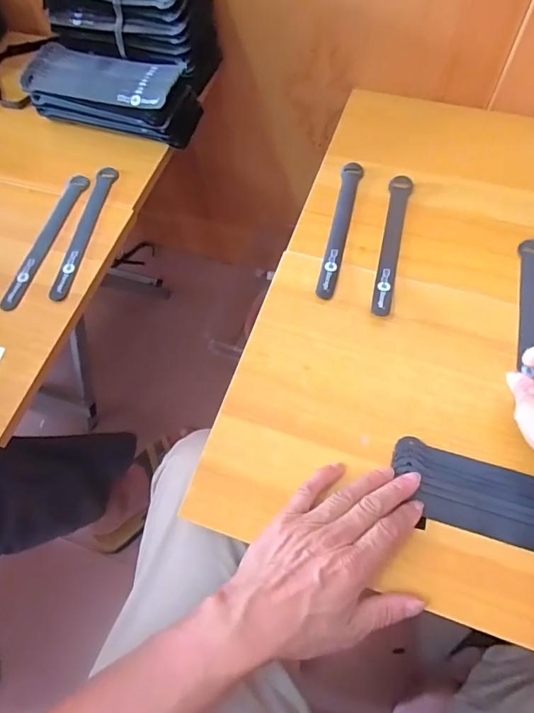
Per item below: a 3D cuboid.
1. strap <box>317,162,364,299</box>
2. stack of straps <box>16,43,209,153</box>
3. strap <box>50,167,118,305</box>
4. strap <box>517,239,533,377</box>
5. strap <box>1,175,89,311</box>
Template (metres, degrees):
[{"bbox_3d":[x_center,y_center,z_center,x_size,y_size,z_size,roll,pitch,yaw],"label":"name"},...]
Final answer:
[{"bbox_3d":[0.084,-0.148,0.515,0.023,0.006,0.195,12,64,4],"label":"strap"},{"bbox_3d":[-0.203,-0.345,0.597,0.216,0.058,0.095,16,67,11],"label":"stack of straps"},{"bbox_3d":[-0.214,-0.150,0.534,0.026,0.008,0.201,8,65,0],"label":"strap"},{"bbox_3d":[0.265,-0.052,0.455,0.024,0.009,0.159,13,66,9],"label":"strap"},{"bbox_3d":[-0.257,-0.143,0.531,0.025,0.009,0.200,10,66,8],"label":"strap"}]

